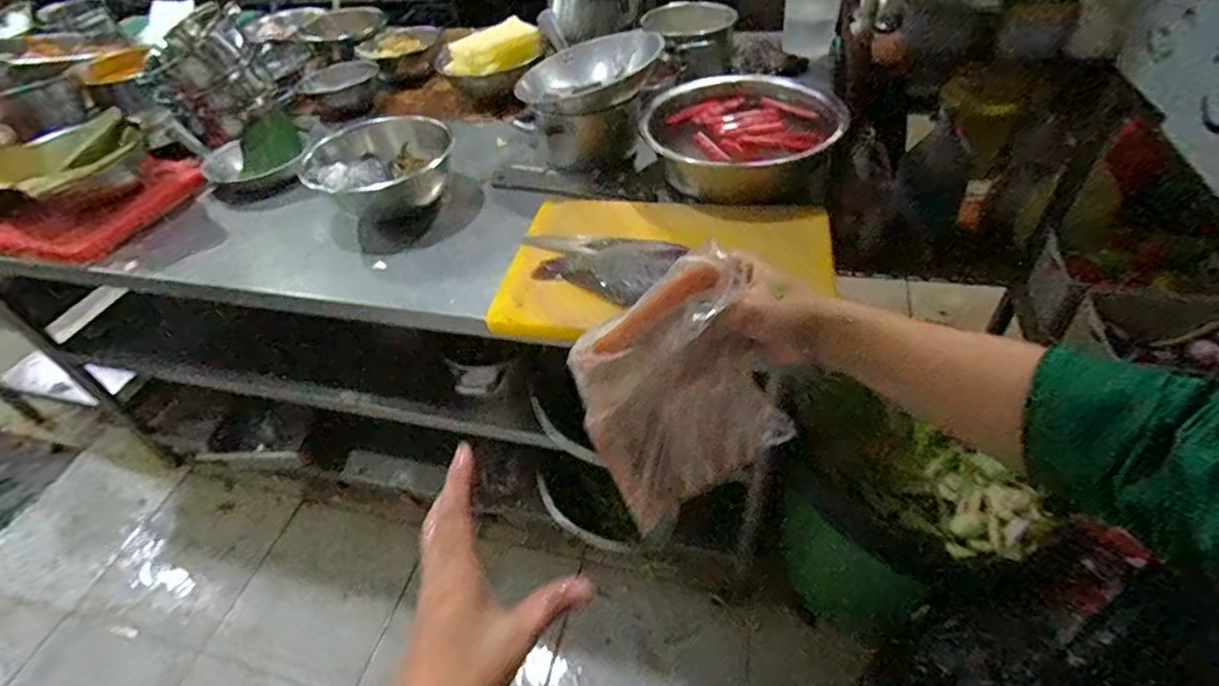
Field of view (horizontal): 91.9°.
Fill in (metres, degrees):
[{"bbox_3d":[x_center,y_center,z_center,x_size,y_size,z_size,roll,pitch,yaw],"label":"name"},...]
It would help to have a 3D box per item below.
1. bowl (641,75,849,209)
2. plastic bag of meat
[{"bbox_3d":[0.217,-0.346,0.966,0.290,0.089,0.268,-4,45,4],"label":"bowl"},{"bbox_3d":[0.061,0.039,0.462,0.158,0.213,0.061,-23,47,-15],"label":"plastic bag of meat"}]

